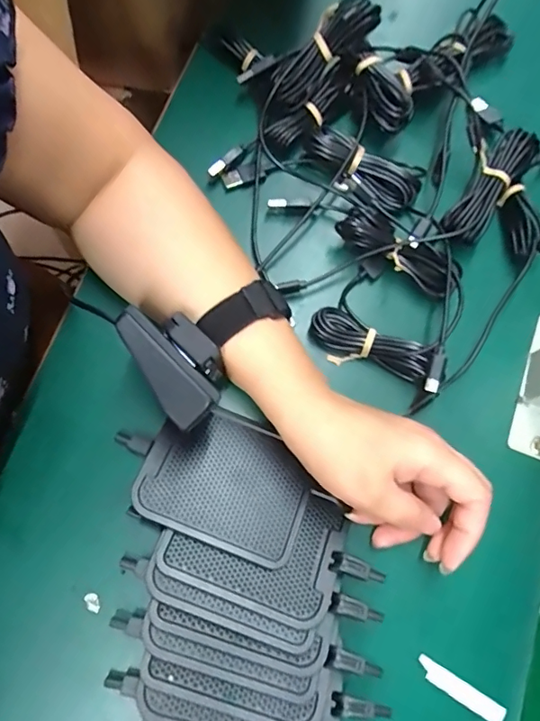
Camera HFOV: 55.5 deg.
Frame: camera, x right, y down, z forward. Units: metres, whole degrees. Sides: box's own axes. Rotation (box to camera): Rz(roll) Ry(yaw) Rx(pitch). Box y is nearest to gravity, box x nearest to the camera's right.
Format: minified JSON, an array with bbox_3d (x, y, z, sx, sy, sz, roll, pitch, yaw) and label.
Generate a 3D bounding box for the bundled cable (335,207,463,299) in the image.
[{"bbox_3d":[0.087,-0.073,0.353,0.087,0.034,0.028,37,76,8],"label":"bundled cable"}]

